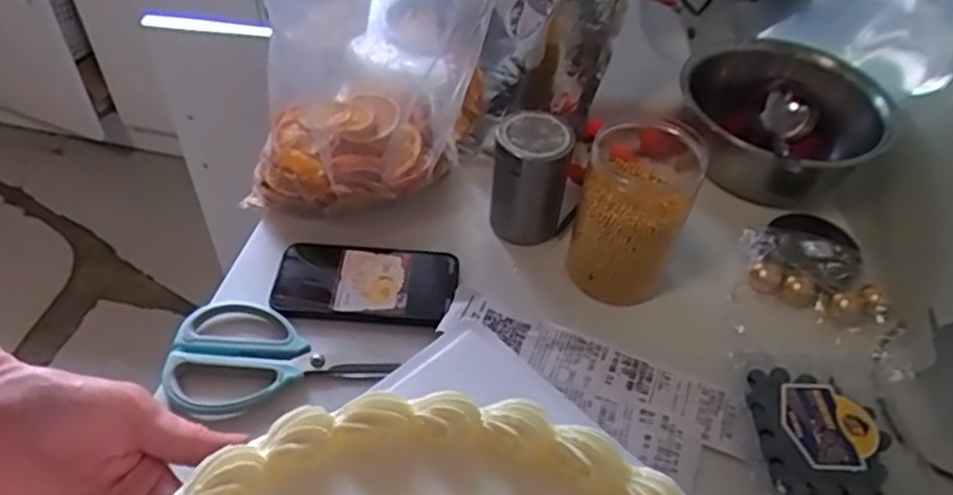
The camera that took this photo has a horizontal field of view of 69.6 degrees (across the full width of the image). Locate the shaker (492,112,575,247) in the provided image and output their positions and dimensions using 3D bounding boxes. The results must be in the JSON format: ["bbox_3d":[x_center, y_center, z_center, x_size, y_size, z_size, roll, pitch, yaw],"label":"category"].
[{"bbox_3d":[0.045,-0.059,0.595,0.067,0.101,0.061,8,48,4],"label":"shaker"}]

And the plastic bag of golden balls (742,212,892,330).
[{"bbox_3d":[0.294,0.016,0.592,0.121,0.036,0.099,29,52,21],"label":"plastic bag of golden balls"}]

